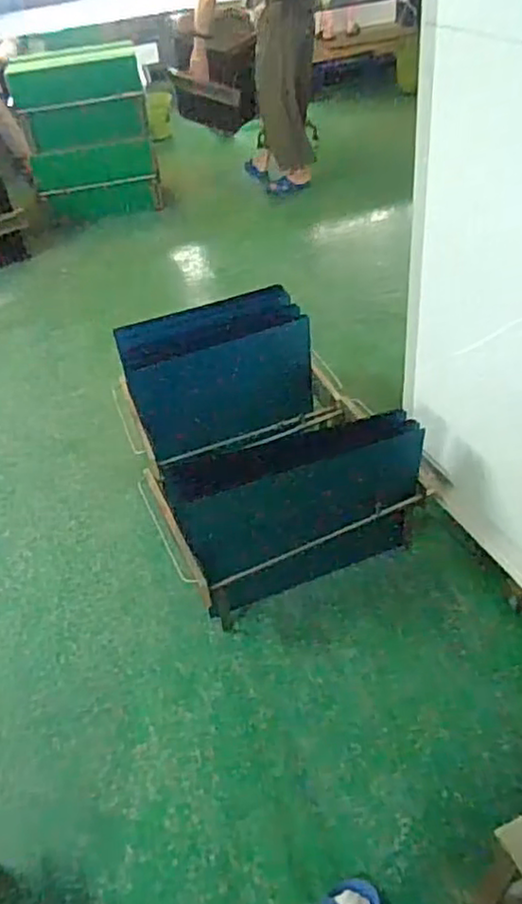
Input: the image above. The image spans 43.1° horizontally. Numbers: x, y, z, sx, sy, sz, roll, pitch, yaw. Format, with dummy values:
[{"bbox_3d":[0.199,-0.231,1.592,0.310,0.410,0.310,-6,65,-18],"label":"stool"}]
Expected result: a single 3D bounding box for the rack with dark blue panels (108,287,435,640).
[{"bbox_3d":[-0.020,-0.032,1.941,0.666,0.453,0.854,-18,44,-12],"label":"rack with dark blue panels"}]

